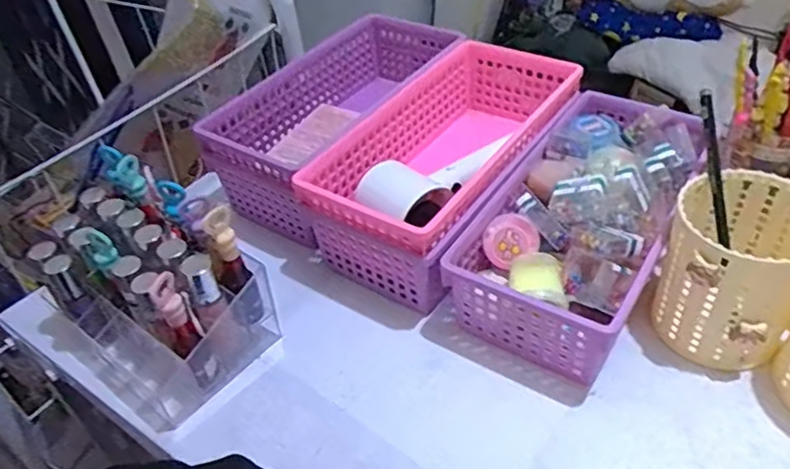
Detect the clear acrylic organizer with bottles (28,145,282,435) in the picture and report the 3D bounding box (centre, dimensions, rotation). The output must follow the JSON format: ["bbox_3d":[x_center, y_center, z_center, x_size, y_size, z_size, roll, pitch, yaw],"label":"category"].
[{"bbox_3d":[-0.168,0.030,0.426,0.135,0.120,0.098,26,51,31],"label":"clear acrylic organizer with bottles"}]

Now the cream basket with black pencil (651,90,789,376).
[{"bbox_3d":[0.216,0.011,0.405,0.082,0.121,0.091,20,48,26],"label":"cream basket with black pencil"}]

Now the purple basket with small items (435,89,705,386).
[{"bbox_3d":[0.145,-0.016,0.470,0.116,0.083,0.236,22,49,28],"label":"purple basket with small items"}]

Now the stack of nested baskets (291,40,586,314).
[{"bbox_3d":[0.048,-0.061,0.516,0.115,0.083,0.242,22,49,28],"label":"stack of nested baskets"}]

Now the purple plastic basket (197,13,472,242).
[{"bbox_3d":[-0.036,-0.108,0.577,0.132,0.085,0.259,26,51,31],"label":"purple plastic basket"}]

